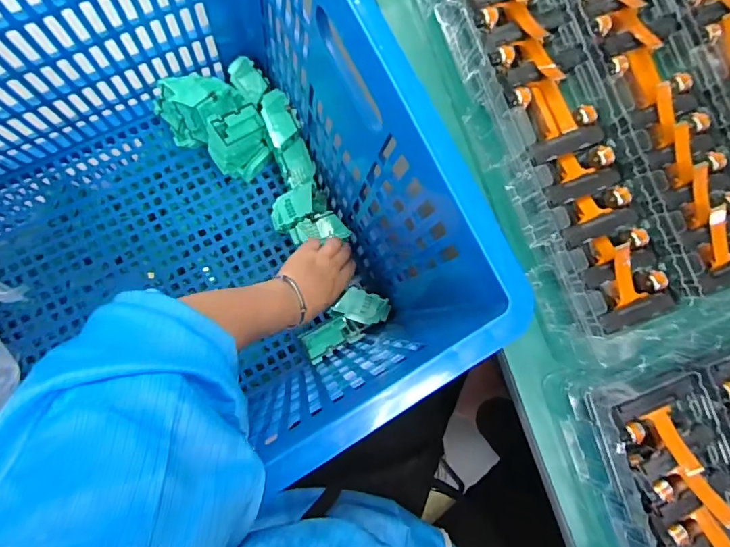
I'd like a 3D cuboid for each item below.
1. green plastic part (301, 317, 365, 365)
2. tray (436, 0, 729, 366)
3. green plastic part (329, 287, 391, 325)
[{"bbox_3d":[-0.044,0.087,0.612,0.072,0.023,0.046,-22,53,-12],"label":"green plastic part"},{"bbox_3d":[0.224,-0.142,0.359,0.266,0.037,0.404,-19,87,-8],"label":"tray"},{"bbox_3d":[-0.004,0.045,0.619,0.075,0.018,0.041,18,83,-4],"label":"green plastic part"}]

